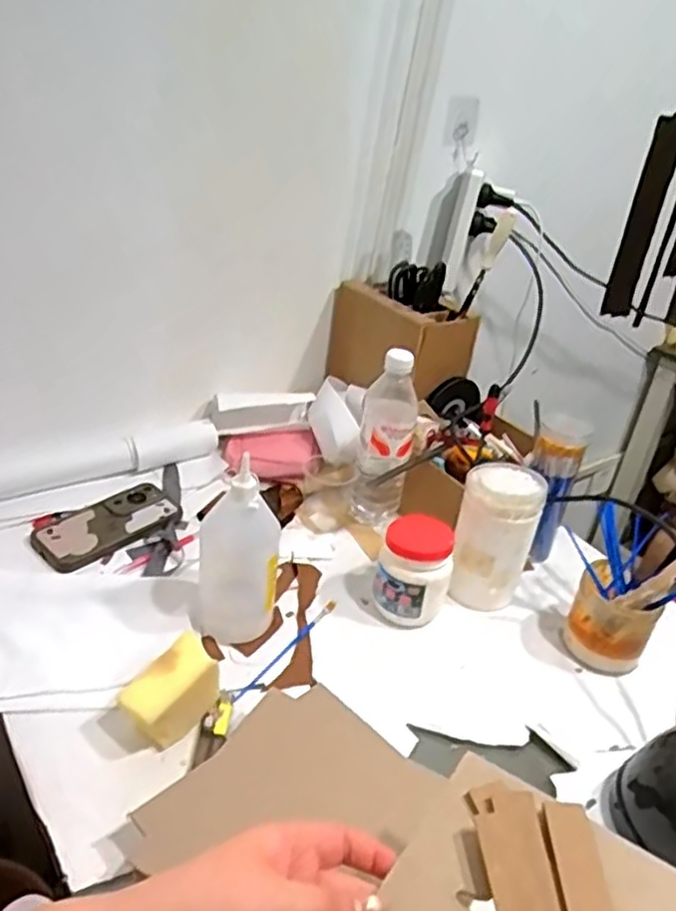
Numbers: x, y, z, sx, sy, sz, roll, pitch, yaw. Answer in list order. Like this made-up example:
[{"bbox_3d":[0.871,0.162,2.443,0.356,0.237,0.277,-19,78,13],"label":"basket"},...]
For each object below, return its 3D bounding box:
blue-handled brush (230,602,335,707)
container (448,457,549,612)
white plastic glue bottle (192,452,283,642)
[{"bbox_3d":[-0.050,0.193,0.711,0.010,0.004,0.169,23,33,25],"label":"blue-handled brush"},{"bbox_3d":[0.174,0.092,0.786,0.084,0.158,0.074,14,31,12],"label":"container"},{"bbox_3d":[-0.100,0.096,0.691,0.083,0.196,0.049,9,30,3],"label":"white plastic glue bottle"}]

